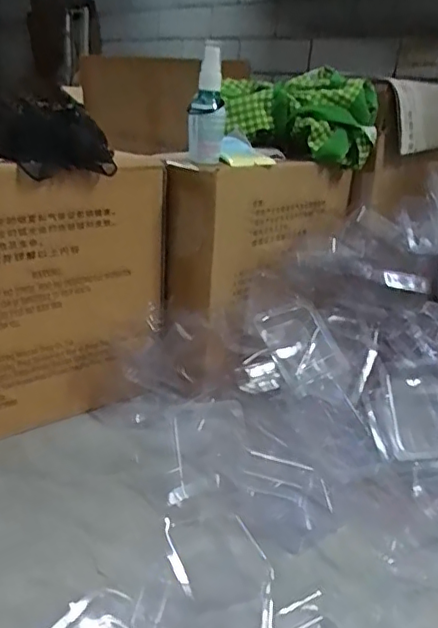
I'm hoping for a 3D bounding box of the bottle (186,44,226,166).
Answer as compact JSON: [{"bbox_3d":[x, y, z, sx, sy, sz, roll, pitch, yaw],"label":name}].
[{"bbox_3d":[-0.011,-0.222,0.624,0.036,0.106,0.033,5,21,0],"label":"bottle"}]

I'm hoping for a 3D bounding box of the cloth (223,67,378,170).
[{"bbox_3d":[0.100,-0.252,0.749,0.196,0.097,0.080,10,21,13],"label":"cloth"}]

